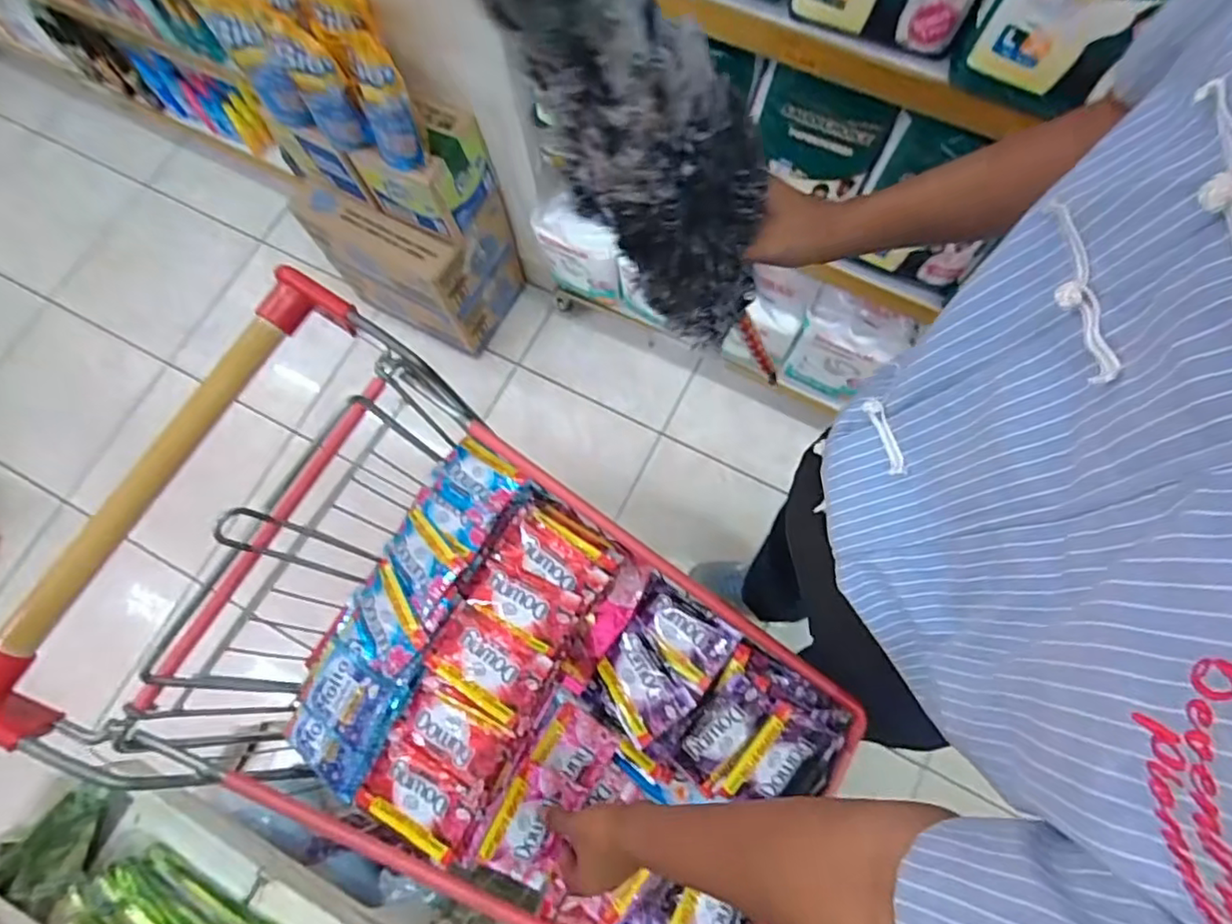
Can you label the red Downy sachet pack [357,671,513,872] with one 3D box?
[{"bbox_3d":[-0.169,0.287,0.591,0.110,0.029,0.130,25,77,8],"label":"red Downy sachet pack"}]

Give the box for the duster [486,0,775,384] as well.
[{"bbox_3d":[0.024,-0.188,0.397,0.105,0.429,0.090,1,73,27],"label":"duster"}]

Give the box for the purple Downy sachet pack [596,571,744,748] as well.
[{"bbox_3d":[0.047,0.202,0.632,0.107,0.028,0.143,28,72,32],"label":"purple Downy sachet pack"}]

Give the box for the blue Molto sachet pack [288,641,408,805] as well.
[{"bbox_3d":[-0.279,0.252,0.627,0.119,0.013,0.116,17,79,30],"label":"blue Molto sachet pack"}]

